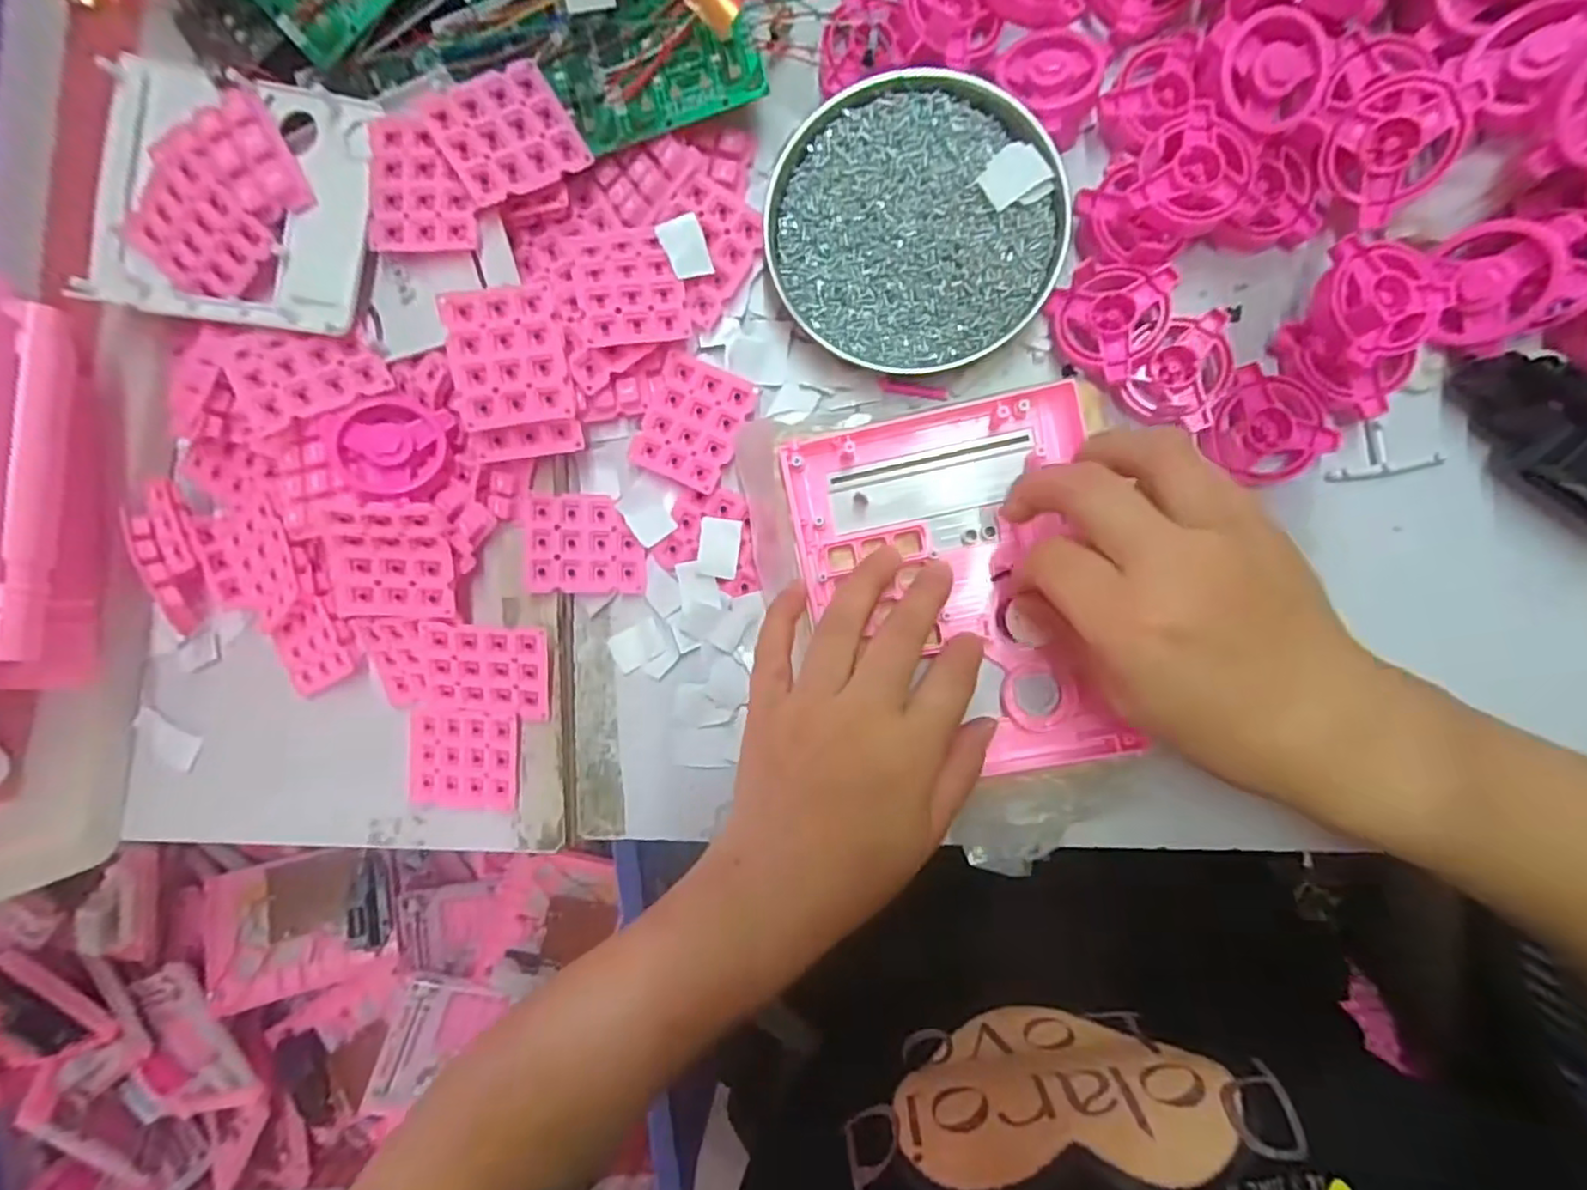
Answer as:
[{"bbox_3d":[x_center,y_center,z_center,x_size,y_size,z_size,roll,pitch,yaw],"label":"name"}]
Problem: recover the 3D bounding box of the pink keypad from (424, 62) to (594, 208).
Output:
[{"bbox_3d":[-0.130,-0.210,0.306,0.057,0.004,0.049,-33,101,-16],"label":"pink keypad"}]

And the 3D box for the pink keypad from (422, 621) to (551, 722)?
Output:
[{"bbox_3d":[-0.154,0.038,0.337,0.060,0.007,0.050,3,112,-4],"label":"pink keypad"}]

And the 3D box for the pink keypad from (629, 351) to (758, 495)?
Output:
[{"bbox_3d":[-0.051,-0.086,0.337,0.048,0.008,0.059,25,95,5],"label":"pink keypad"}]

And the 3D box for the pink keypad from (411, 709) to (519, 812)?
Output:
[{"bbox_3d":[-0.170,0.084,0.349,0.056,0.011,0.049,4,93,6],"label":"pink keypad"}]

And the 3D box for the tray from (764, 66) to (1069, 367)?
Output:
[{"bbox_3d":[0.056,-0.175,0.318,0.137,0.017,0.124,28,95,4],"label":"tray"}]

